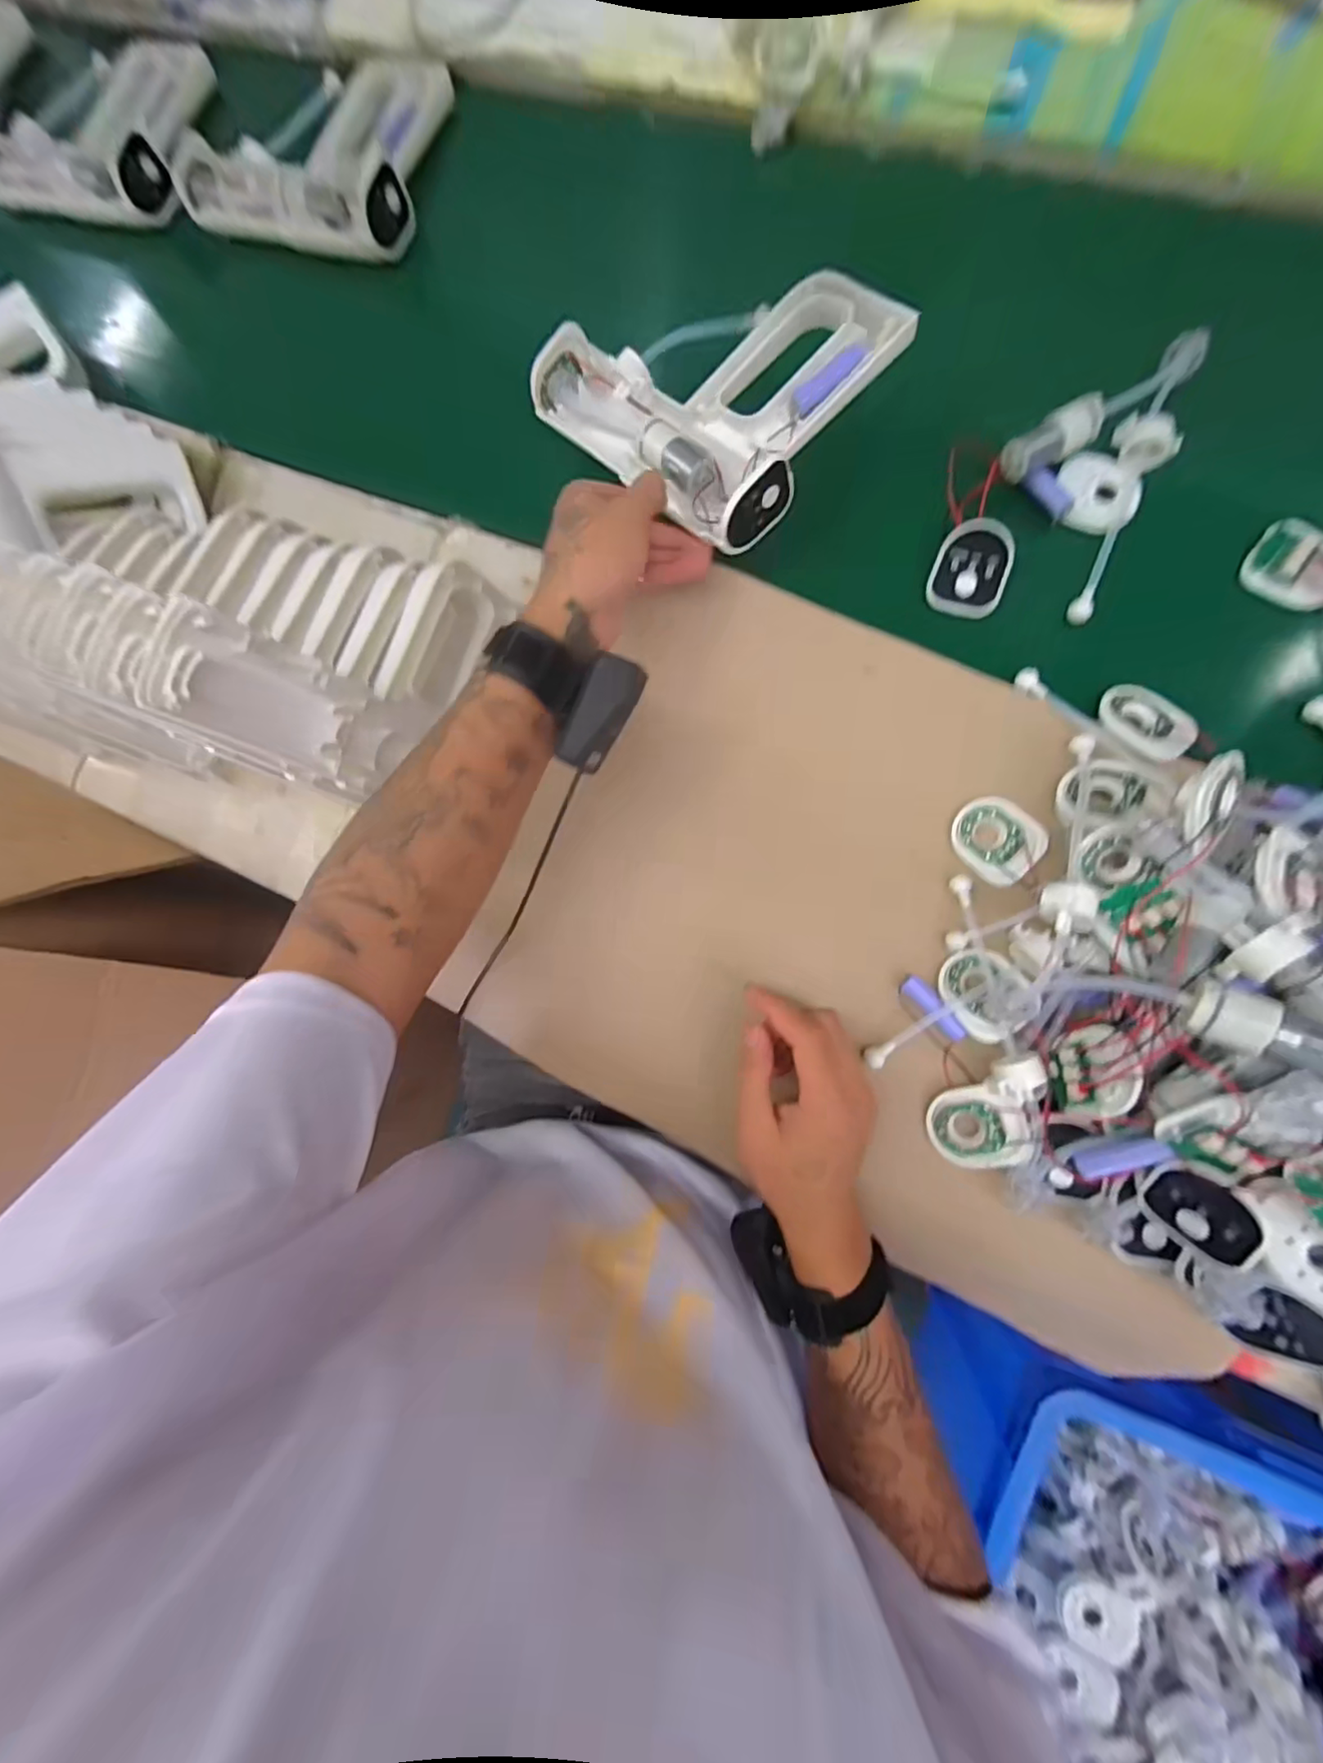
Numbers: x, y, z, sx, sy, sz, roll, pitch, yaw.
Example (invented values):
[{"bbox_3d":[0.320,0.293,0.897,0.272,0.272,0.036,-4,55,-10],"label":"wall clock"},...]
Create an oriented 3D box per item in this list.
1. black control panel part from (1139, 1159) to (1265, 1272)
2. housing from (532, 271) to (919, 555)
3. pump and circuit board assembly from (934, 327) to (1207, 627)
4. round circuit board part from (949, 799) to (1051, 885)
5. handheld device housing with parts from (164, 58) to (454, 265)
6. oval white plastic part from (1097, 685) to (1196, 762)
[{"bbox_3d":[0.286,0.176,0.307,0.005,0.053,0.050,-19,48,-23],"label":"black control panel part"},{"bbox_3d":[0.036,-0.354,0.410,0.175,0.069,0.209,-44,81,3],"label":"housing"},{"bbox_3d":[0.278,-0.291,0.406,0.124,0.027,0.230,28,89,11],"label":"pump and circuit board assembly"},{"bbox_3d":[0.230,-0.030,0.398,0.051,0.007,0.059,-39,80,4],"label":"round circuit board part"},{"bbox_3d":[-0.315,-0.674,0.531,0.217,0.042,0.193,19,88,11],"label":"handheld device housing with parts"},{"bbox_3d":[0.323,-0.107,0.386,0.058,0.008,0.058,-31,69,-15],"label":"oval white plastic part"}]

